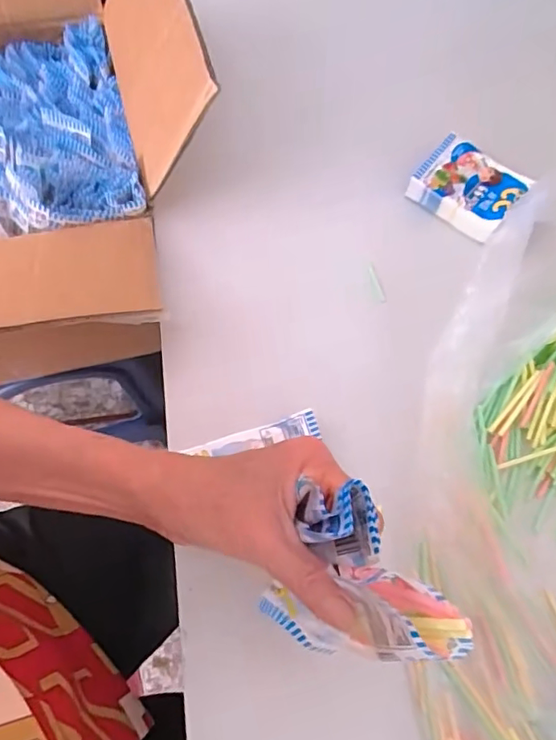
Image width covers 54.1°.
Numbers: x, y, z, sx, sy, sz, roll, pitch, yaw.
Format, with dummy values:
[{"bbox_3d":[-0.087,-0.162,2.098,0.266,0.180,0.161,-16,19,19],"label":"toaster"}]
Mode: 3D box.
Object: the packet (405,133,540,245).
[{"bbox_3d":[0.168,-0.163,0.479,0.085,0.025,0.074,36,70,10],"label":"packet"}]

